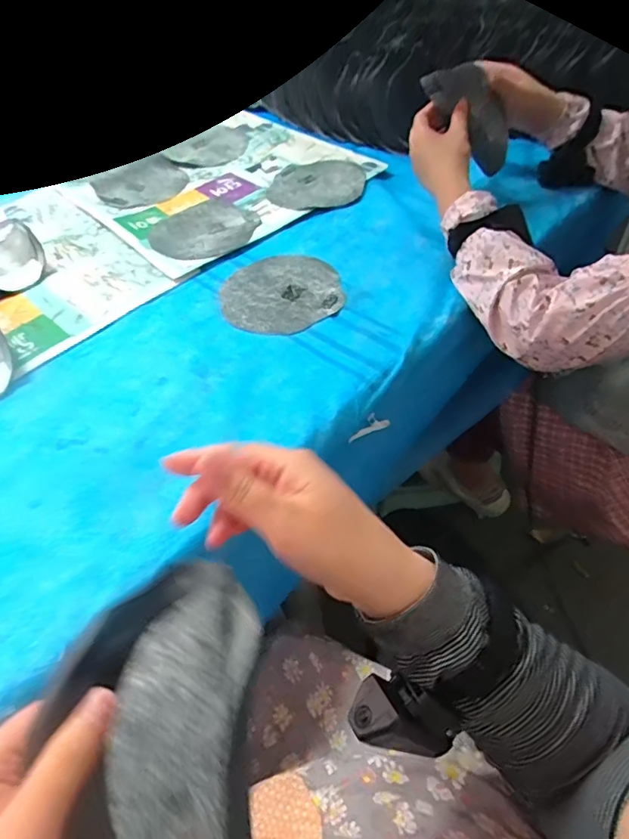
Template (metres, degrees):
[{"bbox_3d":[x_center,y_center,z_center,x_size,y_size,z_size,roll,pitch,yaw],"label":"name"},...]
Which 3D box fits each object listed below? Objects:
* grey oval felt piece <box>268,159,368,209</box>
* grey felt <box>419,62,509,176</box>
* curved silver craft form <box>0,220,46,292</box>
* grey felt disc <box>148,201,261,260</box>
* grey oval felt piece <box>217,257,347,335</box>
[{"bbox_3d":[0.002,-0.354,0.773,0.141,0.013,0.140,-4,50,2],"label":"grey oval felt piece"},{"bbox_3d":[0.200,-0.378,0.646,0.060,0.144,0.018,-24,39,38],"label":"grey felt"},{"bbox_3d":[-0.416,-0.217,0.688,0.097,0.041,0.119,-36,56,-22],"label":"curved silver craft form"},{"bbox_3d":[-0.153,-0.265,0.720,0.133,0.008,0.136,-3,50,3],"label":"grey felt disc"},{"bbox_3d":[-0.041,-0.154,0.622,0.140,0.005,0.147,-31,54,-19],"label":"grey oval felt piece"}]

